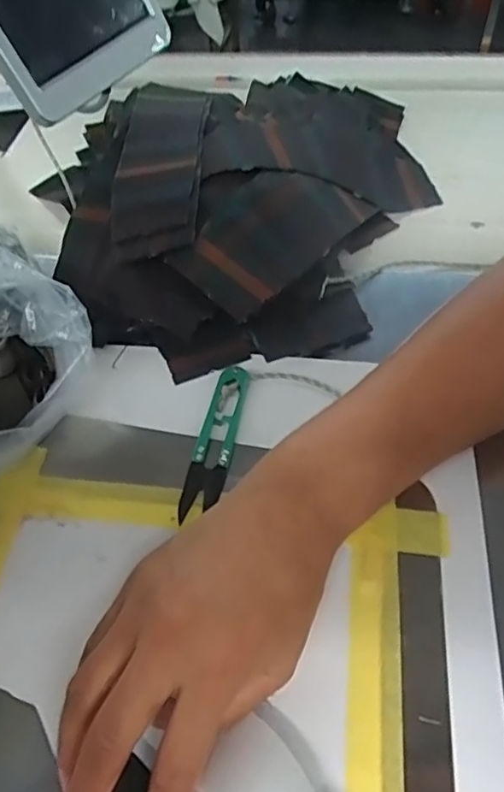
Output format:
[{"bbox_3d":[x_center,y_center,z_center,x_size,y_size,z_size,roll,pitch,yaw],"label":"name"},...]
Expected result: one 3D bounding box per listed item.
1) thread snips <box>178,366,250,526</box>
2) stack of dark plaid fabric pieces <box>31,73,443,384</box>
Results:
[{"bbox_3d":[-0.022,0.025,0.356,0.022,0.011,0.099,8,54,10],"label":"thread snips"},{"bbox_3d":[0.006,-0.166,0.463,0.286,0.068,0.301,-11,53,-4],"label":"stack of dark plaid fabric pieces"}]

